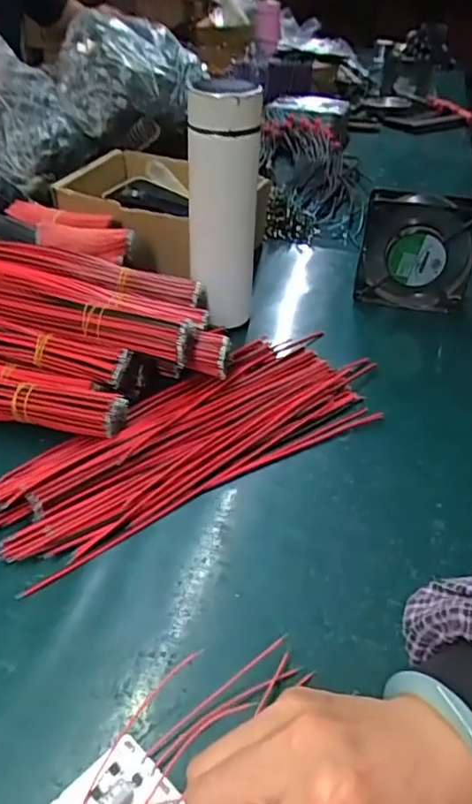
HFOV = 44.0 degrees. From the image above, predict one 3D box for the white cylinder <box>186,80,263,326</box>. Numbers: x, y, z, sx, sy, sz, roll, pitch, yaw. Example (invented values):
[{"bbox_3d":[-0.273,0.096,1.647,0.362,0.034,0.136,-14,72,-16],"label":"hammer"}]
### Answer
[{"bbox_3d":[-0.013,-0.189,0.573,0.066,0.224,0.078,4,37,1],"label":"white cylinder"}]

